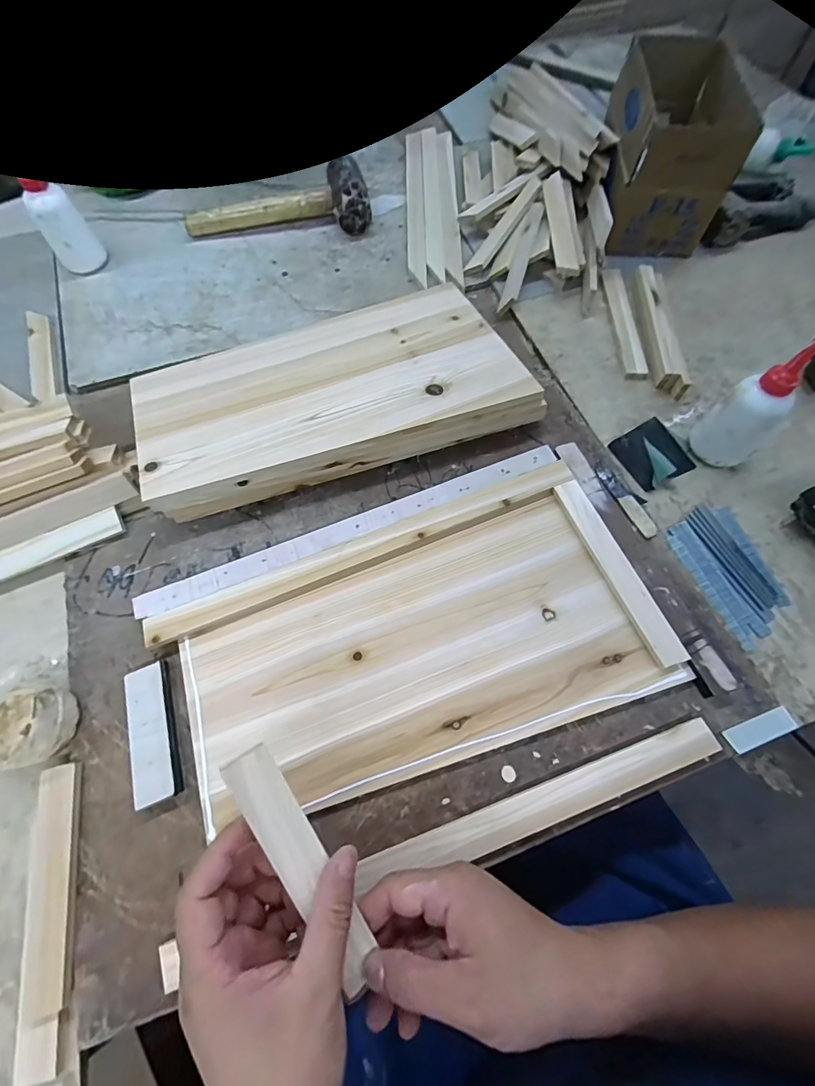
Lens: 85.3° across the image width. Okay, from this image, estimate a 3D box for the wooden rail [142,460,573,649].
[{"bbox_3d":[-0.032,0.007,0.453,0.447,0.022,0.035,-21,66,-10],"label":"wooden rail"}]

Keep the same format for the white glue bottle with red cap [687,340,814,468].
[{"bbox_3d":[0.356,-0.141,0.451,0.056,0.162,0.062,-36,70,-16],"label":"white glue bottle with red cap"}]

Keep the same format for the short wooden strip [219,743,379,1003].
[{"bbox_3d":[-0.060,0.193,0.263,0.026,0.012,0.157,-28,94,-13],"label":"short wooden strip"}]

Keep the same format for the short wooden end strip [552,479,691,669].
[{"bbox_3d":[0.204,0.022,0.436,0.027,0.011,0.201,-18,66,-9],"label":"short wooden end strip"}]

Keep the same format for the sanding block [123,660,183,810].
[{"bbox_3d":[-0.219,0.162,0.380,0.036,0.018,0.111,-20,66,-10],"label":"sanding block"}]

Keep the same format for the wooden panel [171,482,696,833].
[{"bbox_3d":[0.018,0.097,0.406,0.421,0.023,0.195,-18,66,-9],"label":"wooden panel"}]

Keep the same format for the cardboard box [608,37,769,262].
[{"bbox_3d":[0.380,-0.577,0.667,0.150,0.155,0.226,6,64,2],"label":"cardboard box"}]

